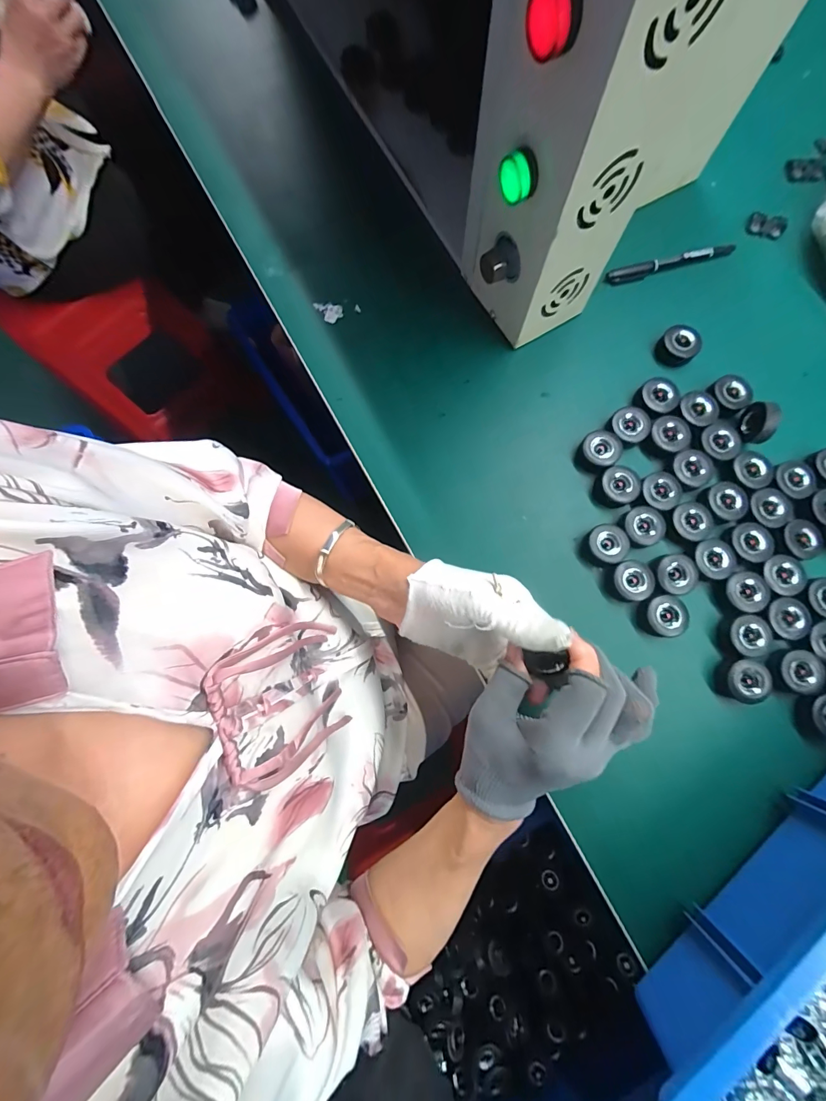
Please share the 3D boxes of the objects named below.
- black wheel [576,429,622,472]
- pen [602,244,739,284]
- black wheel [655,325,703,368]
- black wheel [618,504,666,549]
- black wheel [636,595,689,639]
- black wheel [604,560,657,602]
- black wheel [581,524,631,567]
[{"bbox_3d":[0.184,-0.098,0.394,0.037,0.019,0.035,-1,80,3],"label":"black wheel"},{"bbox_3d":[0.277,-0.309,0.428,0.145,0.009,0.014,-16,80,0],"label":"pen"},{"bbox_3d":[0.270,-0.209,0.405,0.036,0.017,0.036,-1,80,3],"label":"black wheel"},{"bbox_3d":[0.218,-0.022,0.378,0.037,0.018,0.037,-1,80,3],"label":"black wheel"},{"bbox_3d":[0.229,0.061,0.364,0.036,0.021,0.036,-6,80,2],"label":"black wheel"},{"bbox_3d":[0.202,0.029,0.369,0.035,0.023,0.036,-1,80,3],"label":"black wheel"},{"bbox_3d":[0.181,-0.005,0.376,0.037,0.023,0.037,-1,80,3],"label":"black wheel"}]

